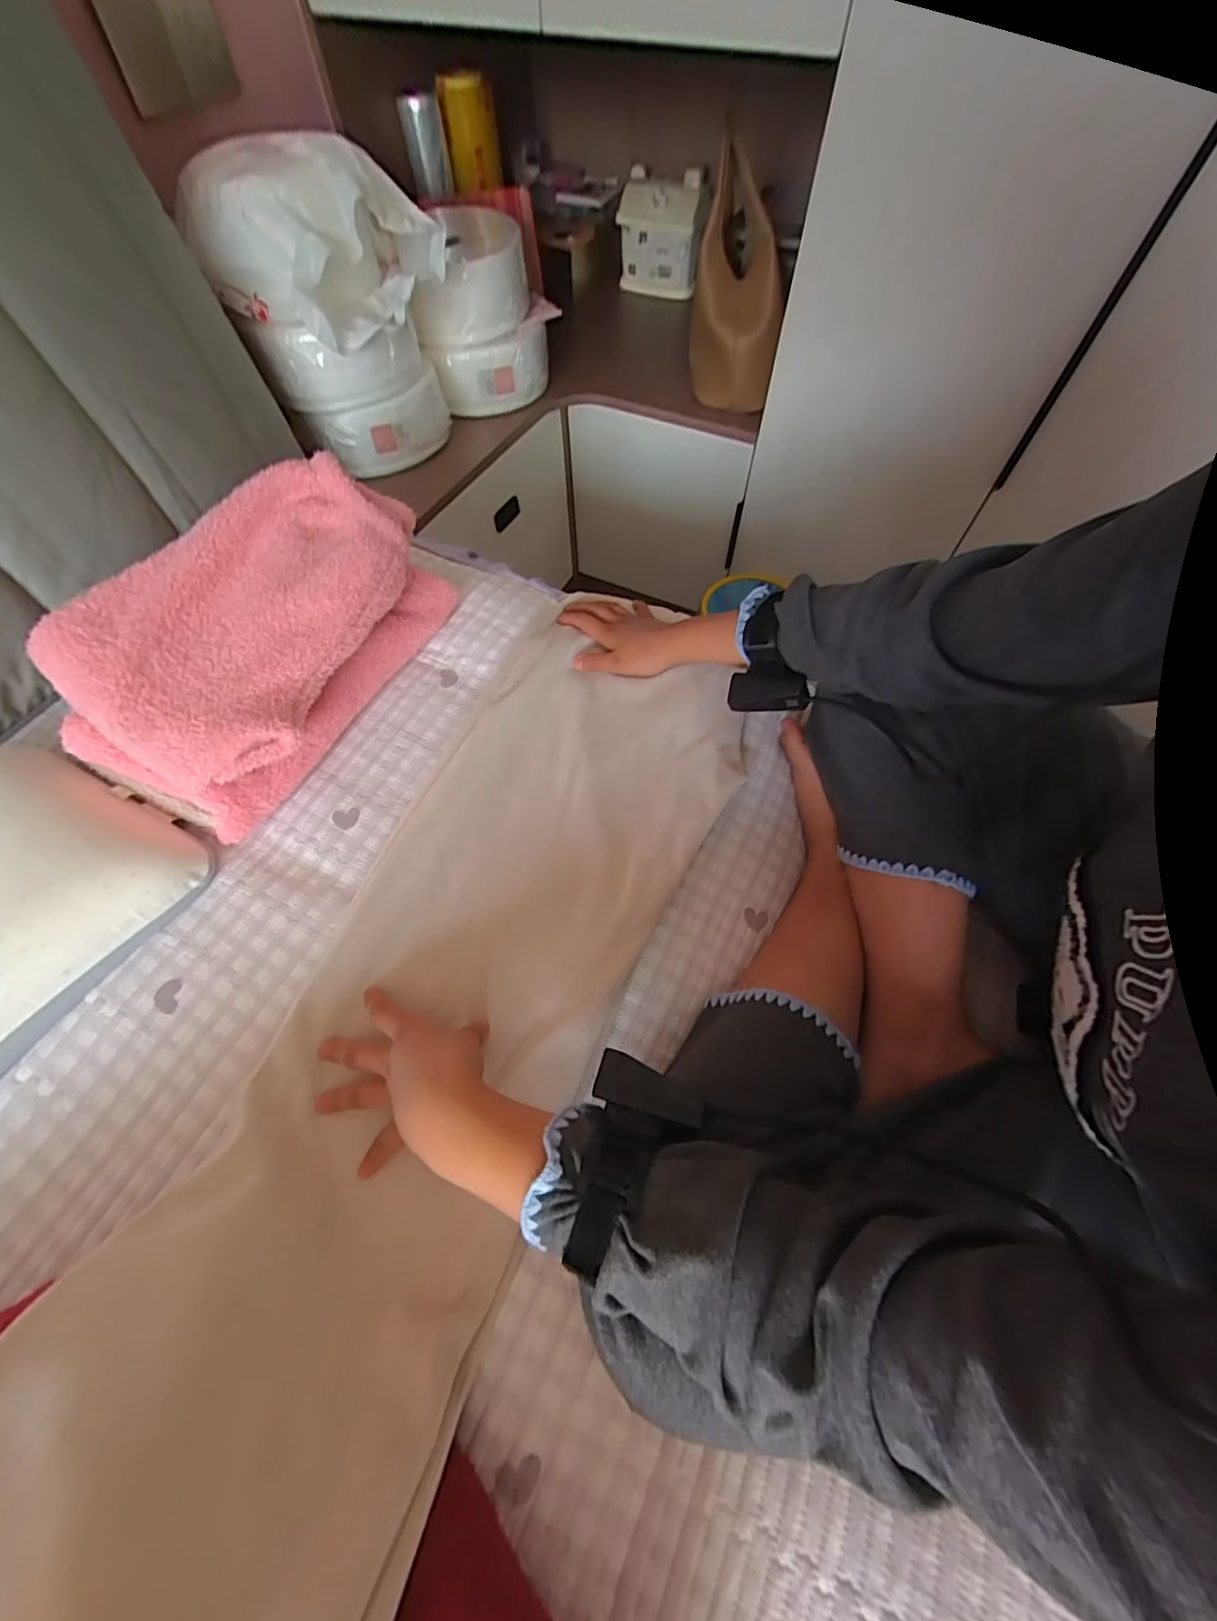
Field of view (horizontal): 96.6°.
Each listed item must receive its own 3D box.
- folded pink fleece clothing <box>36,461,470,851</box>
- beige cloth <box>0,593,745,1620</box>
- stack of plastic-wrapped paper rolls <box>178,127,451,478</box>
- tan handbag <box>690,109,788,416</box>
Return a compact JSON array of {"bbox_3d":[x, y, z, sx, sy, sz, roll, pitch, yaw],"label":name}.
[{"bbox_3d":[-0.334,-0.173,0.538,0.217,0.152,0.351,25,65,13],"label":"folded pink fleece clothing"},{"bbox_3d":[-0.099,0.126,0.428,0.245,0.137,0.706,19,53,10],"label":"beige cloth"},{"bbox_3d":[-0.385,-0.721,0.798,0.221,0.318,0.229,16,62,9],"label":"stack of plastic-wrapped paper rolls"},{"bbox_3d":[0.214,-0.833,0.882,0.153,0.307,0.102,19,63,10],"label":"tan handbag"}]

